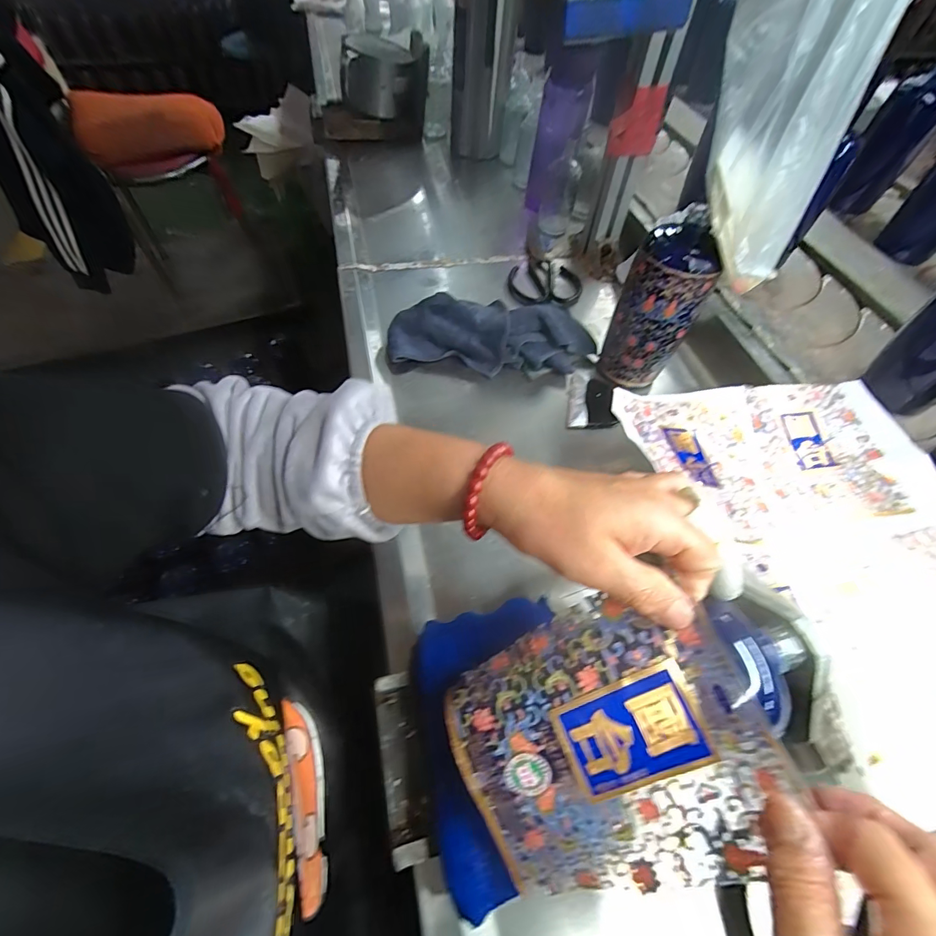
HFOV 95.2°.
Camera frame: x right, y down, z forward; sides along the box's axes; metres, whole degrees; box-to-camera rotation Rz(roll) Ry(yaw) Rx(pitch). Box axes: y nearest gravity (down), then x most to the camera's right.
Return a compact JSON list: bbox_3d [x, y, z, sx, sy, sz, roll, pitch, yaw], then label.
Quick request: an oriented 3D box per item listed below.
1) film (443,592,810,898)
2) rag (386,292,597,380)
[{"bbox_3d":[0.071,0.140,0.215,0.143,0.020,0.122,-27,72,6],"label":"film"},{"bbox_3d":[0.031,-0.156,0.525,0.255,0.067,0.082,3,57,1],"label":"rag"}]

